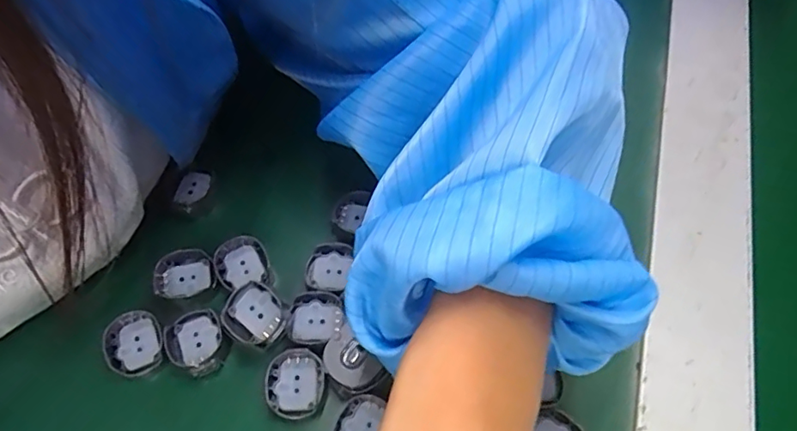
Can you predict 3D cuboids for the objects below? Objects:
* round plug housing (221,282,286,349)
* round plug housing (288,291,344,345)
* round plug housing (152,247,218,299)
[{"bbox_3d":[-0.064,0.046,0.247,0.028,0.015,0.024,36,66,19],"label":"round plug housing"},{"bbox_3d":[-0.038,0.047,0.254,0.024,0.008,0.023,0,60,0],"label":"round plug housing"},{"bbox_3d":[-0.103,0.028,0.265,0.029,0.008,0.022,-16,62,-9],"label":"round plug housing"}]

